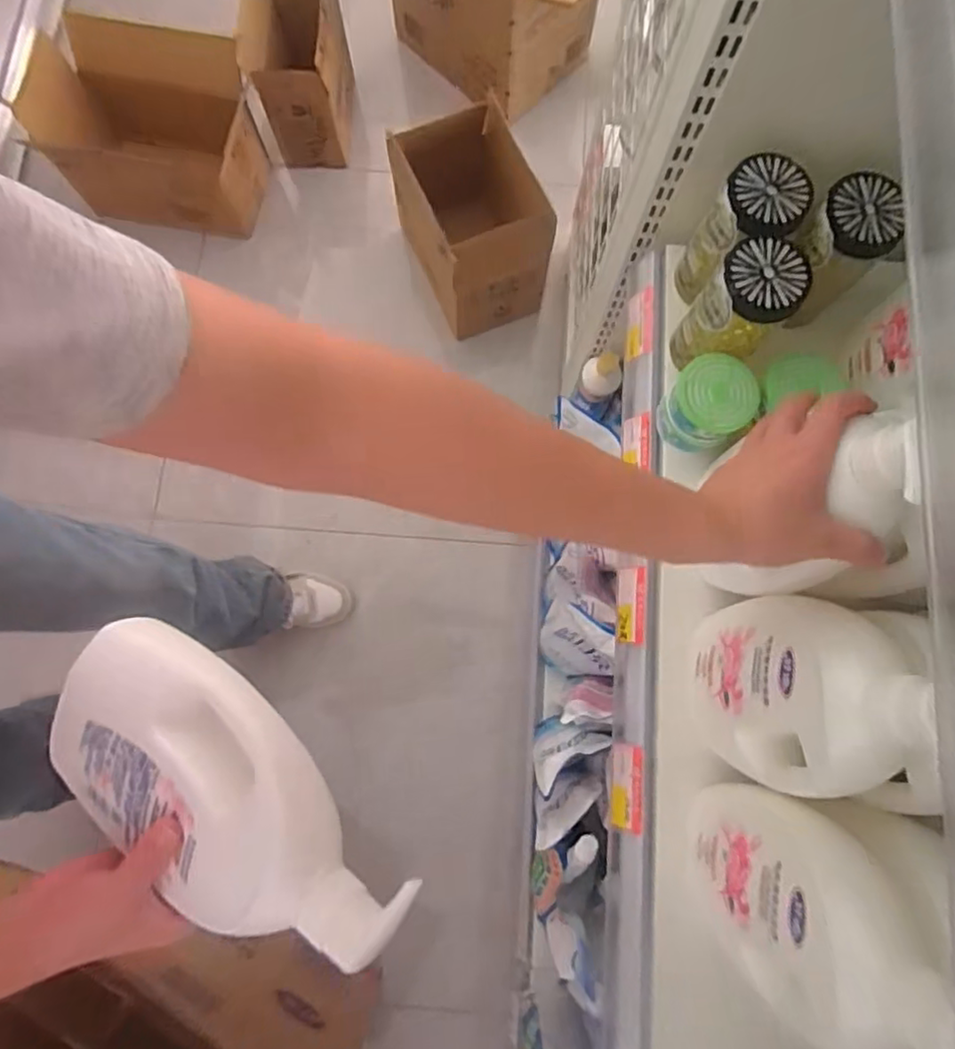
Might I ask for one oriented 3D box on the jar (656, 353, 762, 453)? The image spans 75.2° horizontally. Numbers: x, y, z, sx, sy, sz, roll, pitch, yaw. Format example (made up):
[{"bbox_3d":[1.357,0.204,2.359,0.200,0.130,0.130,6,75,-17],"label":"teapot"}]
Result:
[{"bbox_3d":[0.200,-0.104,0.544,0.068,0.069,0.071,-34,81,-7],"label":"jar"}]

